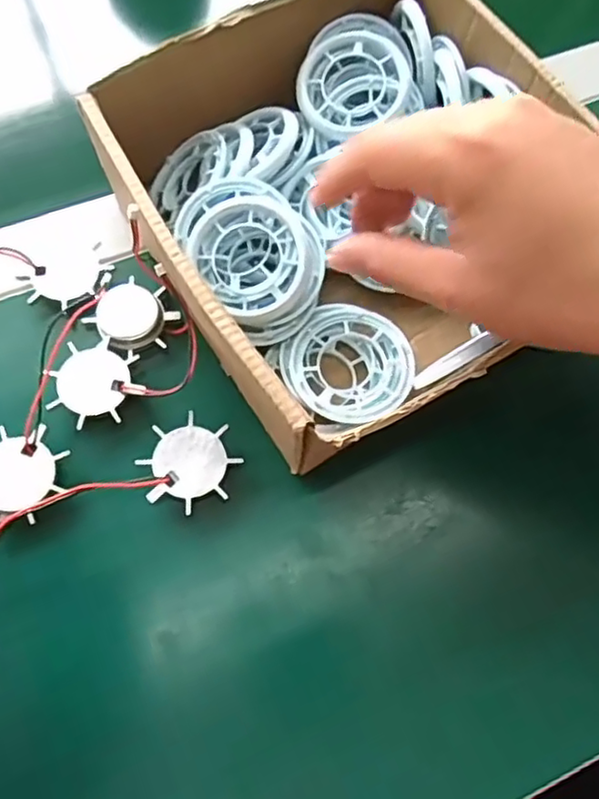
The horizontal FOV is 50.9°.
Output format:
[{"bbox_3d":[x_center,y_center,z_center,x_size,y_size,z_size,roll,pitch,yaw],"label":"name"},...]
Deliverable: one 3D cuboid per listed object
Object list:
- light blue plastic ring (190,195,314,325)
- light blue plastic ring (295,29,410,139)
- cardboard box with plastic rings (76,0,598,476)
[{"bbox_3d":[-0.021,-0.065,0.292,0.052,0.008,0.058,-19,87,3],"label":"light blue plastic ring"},{"bbox_3d":[0.027,-0.162,0.325,0.056,0.015,0.056,0,89,6],"label":"light blue plastic ring"},{"bbox_3d":[0.028,-0.094,0.301,0.192,0.070,0.203,-32,74,-13],"label":"cardboard box with plastic rings"}]

